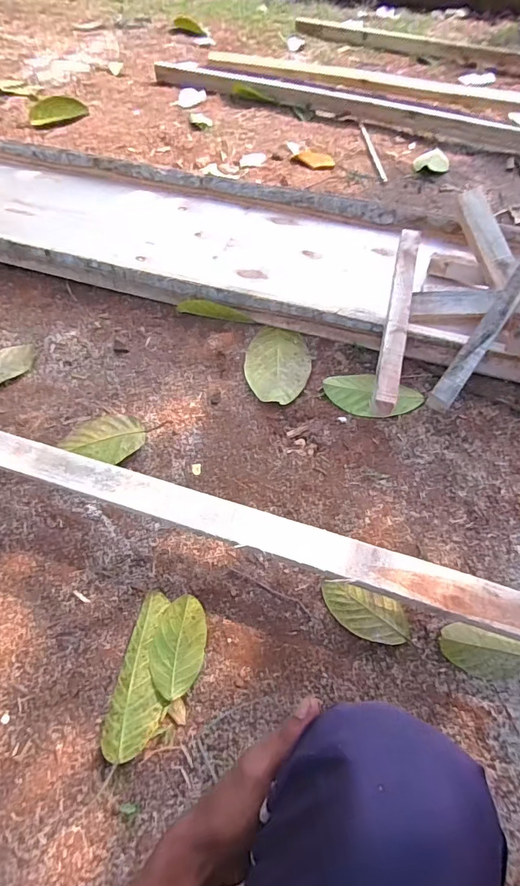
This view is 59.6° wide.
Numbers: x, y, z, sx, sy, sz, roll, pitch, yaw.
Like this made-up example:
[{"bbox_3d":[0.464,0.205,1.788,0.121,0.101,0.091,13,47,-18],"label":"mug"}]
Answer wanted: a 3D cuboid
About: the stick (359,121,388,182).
[{"bbox_3d":[0.378,-0.987,1.525,0.020,0.007,0.408,-4,56,-1],"label":"stick"}]

